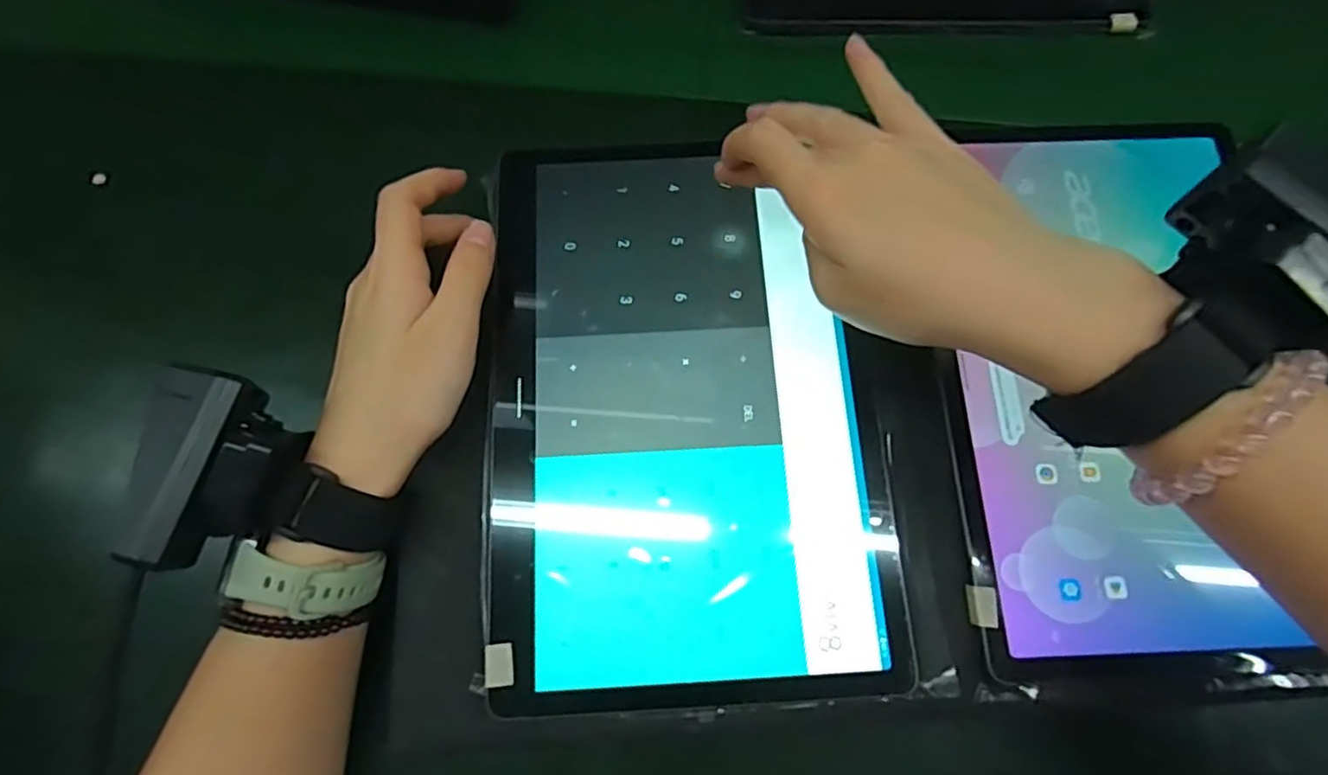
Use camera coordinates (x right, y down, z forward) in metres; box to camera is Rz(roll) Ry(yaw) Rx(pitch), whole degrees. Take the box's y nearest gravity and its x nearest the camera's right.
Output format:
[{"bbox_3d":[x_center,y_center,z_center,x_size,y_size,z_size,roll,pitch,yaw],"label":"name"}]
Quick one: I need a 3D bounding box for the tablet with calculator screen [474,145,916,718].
[{"bbox_3d":[0.009,0.004,0.286,0.164,0.004,0.247,-2,74,-1],"label":"tablet with calculator screen"}]

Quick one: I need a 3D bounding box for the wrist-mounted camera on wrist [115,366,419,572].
[{"bbox_3d":[-0.136,0.036,0.237,0.082,0.050,0.066,7,71,1],"label":"wrist-mounted camera on wrist"}]

